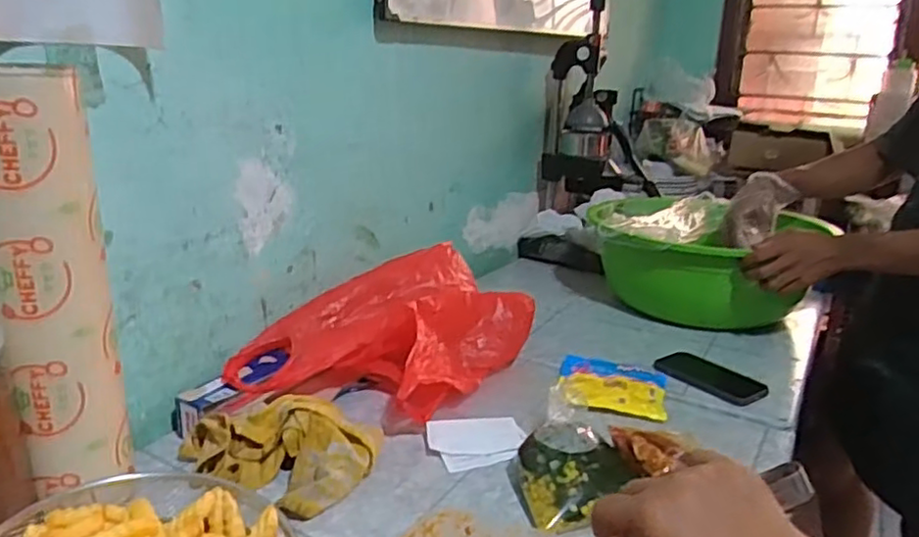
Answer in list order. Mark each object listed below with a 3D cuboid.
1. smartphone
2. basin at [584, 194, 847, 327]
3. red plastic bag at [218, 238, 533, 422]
[{"bbox_3d":[0.361,0.157,0.962,0.085,0.014,0.145,-10,20,-36],"label":"smartphone"},{"bbox_3d":[0.432,-0.013,1.245,0.419,0.175,0.368,-10,20,-37],"label":"basin"},{"bbox_3d":[-0.094,0.091,0.899,0.253,0.145,0.381,12,19,30],"label":"red plastic bag"}]

